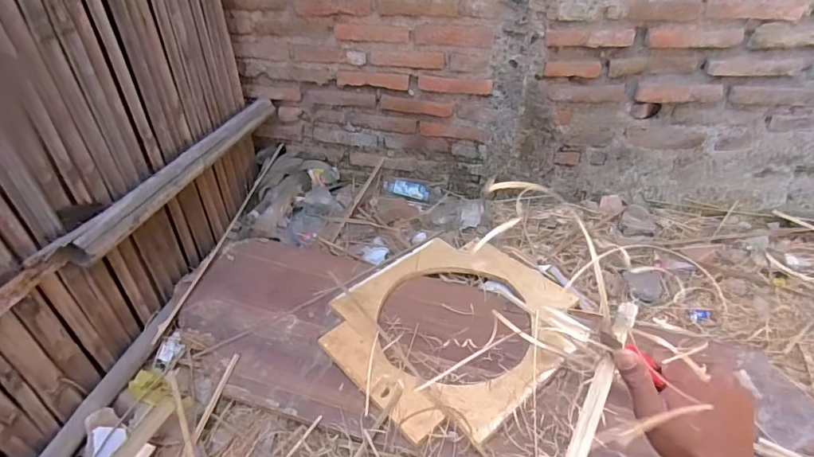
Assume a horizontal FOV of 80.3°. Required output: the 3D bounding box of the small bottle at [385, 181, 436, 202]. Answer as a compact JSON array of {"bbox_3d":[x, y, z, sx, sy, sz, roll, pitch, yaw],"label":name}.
[{"bbox_3d":[0.009,-0.118,1.495,0.172,0.048,0.045,15,36,-1],"label":"small bottle"}]

